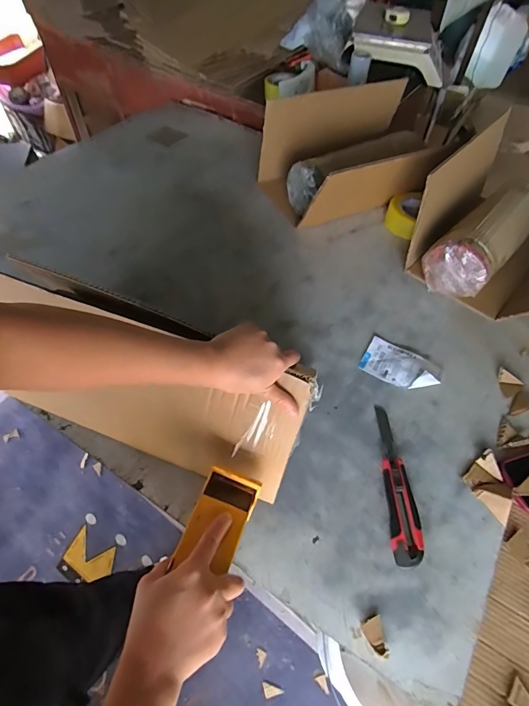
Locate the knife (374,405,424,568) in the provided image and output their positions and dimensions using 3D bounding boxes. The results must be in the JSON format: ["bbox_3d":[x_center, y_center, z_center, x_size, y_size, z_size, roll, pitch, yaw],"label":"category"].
[{"bbox_3d":[0.185,0.173,0.535,0.037,0.016,0.220,3,55,-1],"label":"knife"}]

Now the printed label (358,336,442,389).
[{"bbox_3d":[0.231,0.020,0.645,0.124,0.024,0.076,28,58,16],"label":"printed label"}]

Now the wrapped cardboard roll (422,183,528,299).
[{"bbox_3d":[0.449,-0.231,0.771,0.313,0.131,0.117,-37,65,-25],"label":"wrapped cardboard roll"}]

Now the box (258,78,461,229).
[{"bbox_3d":[0.194,-0.435,0.865,0.341,0.195,0.240,-17,57,-14],"label":"box"}]

